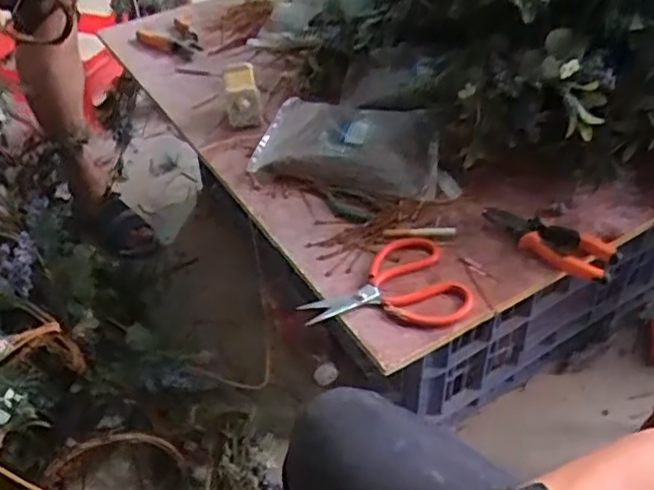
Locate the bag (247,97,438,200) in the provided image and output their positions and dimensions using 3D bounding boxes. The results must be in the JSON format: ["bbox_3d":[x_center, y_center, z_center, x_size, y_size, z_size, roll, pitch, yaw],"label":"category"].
[{"bbox_3d":[0.036,-0.141,0.903,0.248,0.070,0.163,12,45,15],"label":"bag"}]

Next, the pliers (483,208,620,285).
[{"bbox_3d":[0.261,-0.008,0.771,0.157,0.033,0.076,17,47,19],"label":"pliers"}]

